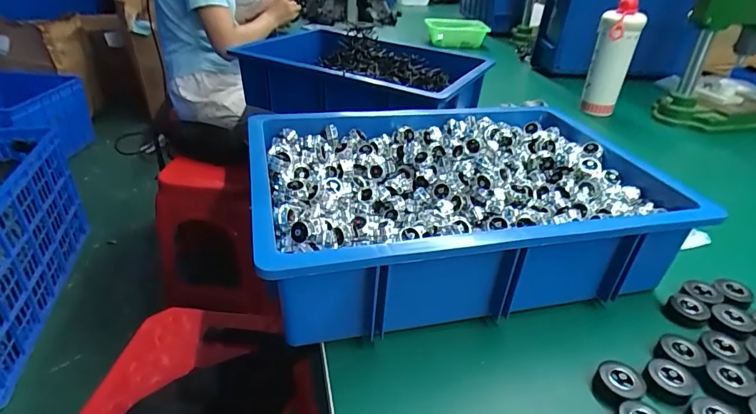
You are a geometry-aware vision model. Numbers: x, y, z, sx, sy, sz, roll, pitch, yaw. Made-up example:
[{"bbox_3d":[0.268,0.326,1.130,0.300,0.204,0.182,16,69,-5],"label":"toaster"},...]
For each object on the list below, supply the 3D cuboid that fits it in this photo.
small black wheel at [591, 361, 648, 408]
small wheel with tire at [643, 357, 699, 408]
[{"bbox_3d":[0.204,0.150,0.376,0.036,0.014,0.041,27,37,31],"label":"small black wheel"},{"bbox_3d":[0.248,0.150,0.380,0.042,0.013,0.038,-24,42,-39],"label":"small wheel with tire"}]

